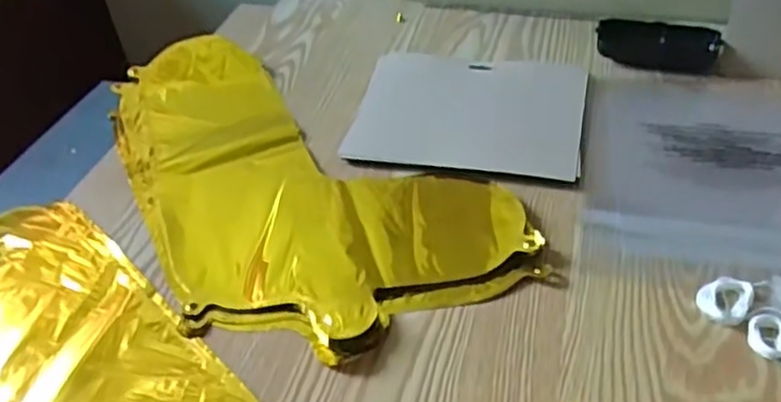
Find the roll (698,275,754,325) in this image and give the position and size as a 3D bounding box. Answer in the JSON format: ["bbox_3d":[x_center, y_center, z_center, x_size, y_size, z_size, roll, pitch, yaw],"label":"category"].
[{"bbox_3d":[0.210,0.062,0.434,0.030,0.007,0.037,25,49,31],"label":"roll"}]

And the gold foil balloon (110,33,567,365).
[{"bbox_3d":[-0.098,-0.042,0.586,0.233,0.012,0.443,-22,43,-19],"label":"gold foil balloon"}]

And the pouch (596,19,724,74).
[{"bbox_3d":[0.257,-0.150,0.664,0.111,0.036,0.027,10,42,17],"label":"pouch"}]

